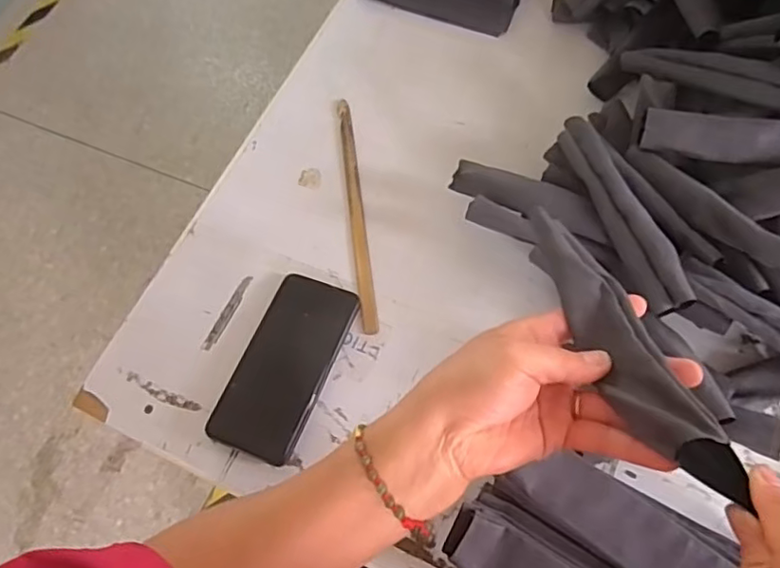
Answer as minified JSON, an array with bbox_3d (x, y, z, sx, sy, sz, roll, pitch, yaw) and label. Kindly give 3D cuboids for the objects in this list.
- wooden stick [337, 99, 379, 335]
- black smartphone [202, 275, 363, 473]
[{"bbox_3d":[-0.034,-0.075,0.598,0.017,0.008,0.264,-9,65,2],"label":"wooden stick"},{"bbox_3d":[-0.093,0.071,0.534,0.079,0.018,0.164,20,70,11],"label":"black smartphone"}]

